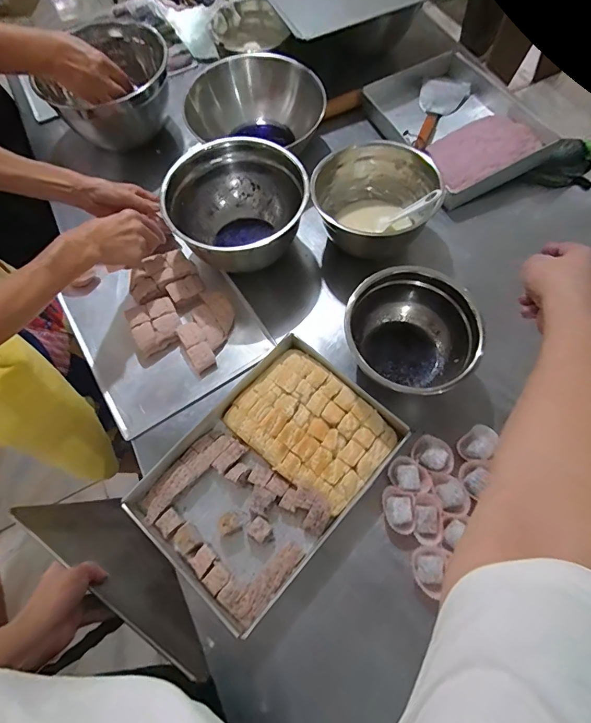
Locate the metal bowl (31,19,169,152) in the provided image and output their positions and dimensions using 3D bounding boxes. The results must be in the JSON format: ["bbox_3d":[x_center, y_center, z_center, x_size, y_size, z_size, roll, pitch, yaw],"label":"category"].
[{"bbox_3d":[-0.328,-0.498,0.759,0.223,0.123,0.238,-1,66,2],"label":"metal bowl"}]

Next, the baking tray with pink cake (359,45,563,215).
[{"bbox_3d":[0.298,-0.447,0.761,0.245,0.046,0.328,-25,68,-9],"label":"baking tray with pink cake"}]

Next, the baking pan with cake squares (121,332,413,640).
[{"bbox_3d":[-0.032,0.143,0.537,0.213,0.062,0.317,39,73,17],"label":"baking pan with cake squares"}]

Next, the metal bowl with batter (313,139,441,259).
[{"bbox_3d":[0.124,-0.257,0.649,0.181,0.102,0.157,11,67,7],"label":"metal bowl with batter"}]

